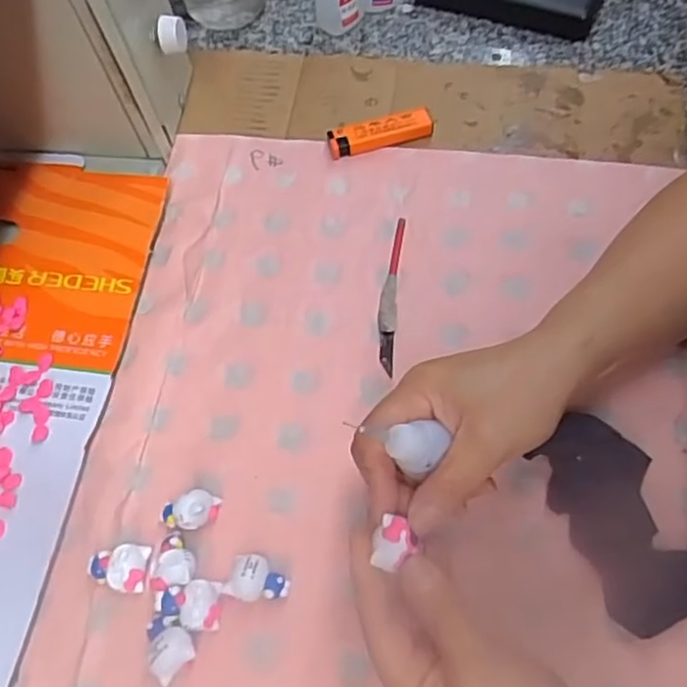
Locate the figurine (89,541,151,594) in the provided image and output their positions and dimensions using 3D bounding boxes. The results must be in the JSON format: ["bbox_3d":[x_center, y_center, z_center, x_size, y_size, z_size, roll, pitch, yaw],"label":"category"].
[{"bbox_3d":[-0.128,0.128,0.382,0.035,0.017,0.026,4,63,5],"label":"figurine"}]

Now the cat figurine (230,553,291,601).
[{"bbox_3d":[-0.045,0.129,0.367,0.029,0.018,0.023,-4,63,1],"label":"cat figurine"}]

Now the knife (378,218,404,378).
[{"bbox_3d":[0.032,-0.036,0.460,0.012,0.005,0.120,4,63,5],"label":"knife"}]

